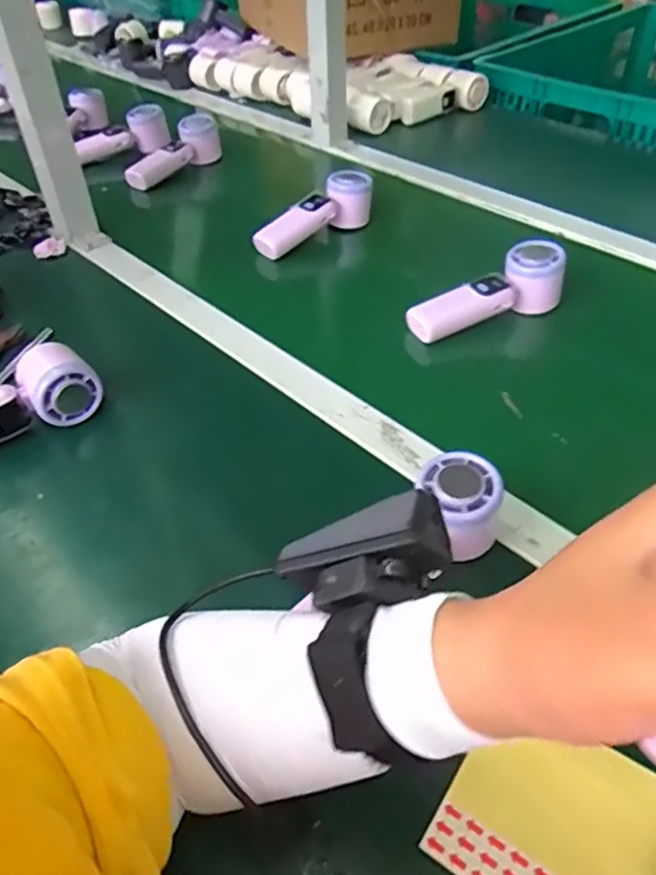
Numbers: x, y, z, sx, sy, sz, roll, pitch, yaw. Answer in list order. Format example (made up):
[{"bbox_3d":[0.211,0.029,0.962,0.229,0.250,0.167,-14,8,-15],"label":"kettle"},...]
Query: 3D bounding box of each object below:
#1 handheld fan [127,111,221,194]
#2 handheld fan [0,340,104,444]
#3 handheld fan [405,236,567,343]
[{"bbox_3d":[-0.240,-0.425,0.976,0.155,0.064,0.059,-40,54,-15],"label":"handheld fan"},{"bbox_3d":[-0.279,-0.022,0.537,0.167,0.063,0.050,-26,48,-24],"label":"handheld fan"},{"bbox_3d":[0.160,-0.144,0.642,0.166,0.059,0.051,-21,46,-20],"label":"handheld fan"}]

